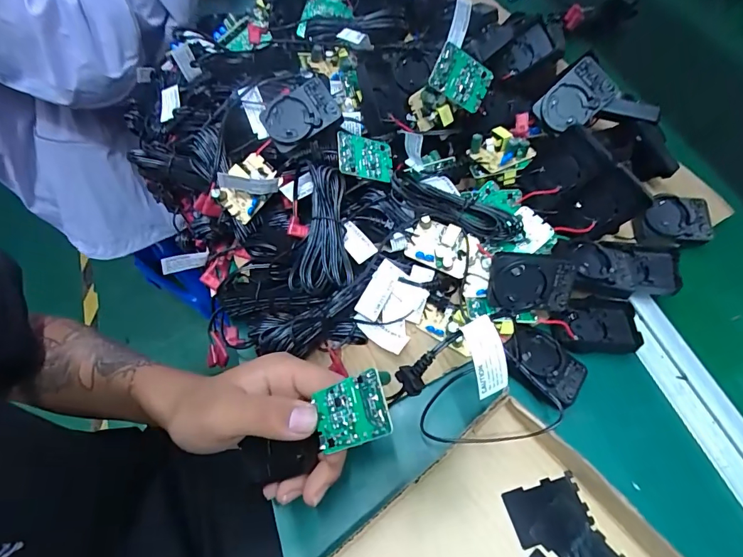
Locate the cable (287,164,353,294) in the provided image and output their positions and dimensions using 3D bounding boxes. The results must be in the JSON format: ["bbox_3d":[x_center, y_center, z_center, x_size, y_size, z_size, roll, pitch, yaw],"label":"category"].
[{"bbox_3d":[-0.035,-0.035,0.307,0.043,0.029,0.090,5,93,6],"label":"cable"}]

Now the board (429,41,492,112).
[{"bbox_3d":[0.075,-0.165,0.345,0.053,0.035,0.006,20,18,-27],"label":"board"}]

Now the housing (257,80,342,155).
[{"bbox_3d":[-0.057,-0.129,0.332,0.058,0.015,0.042,-28,88,-5],"label":"housing"}]

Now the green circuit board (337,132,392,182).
[{"bbox_3d":[-0.004,-0.099,0.344,0.052,0.005,0.035,1,82,-35],"label":"green circuit board"}]

